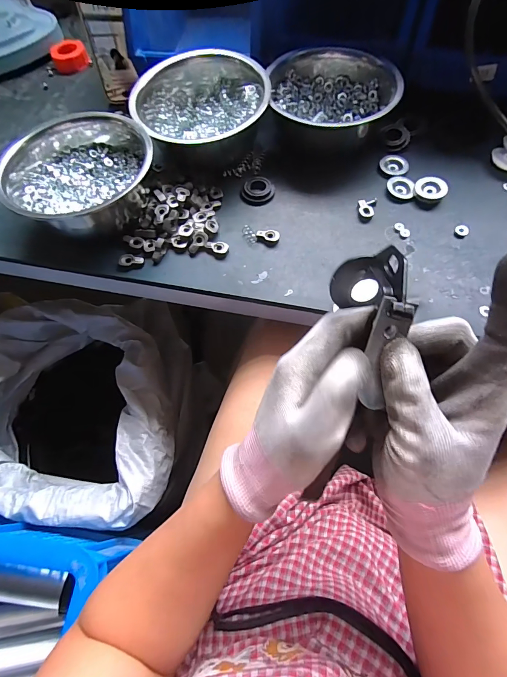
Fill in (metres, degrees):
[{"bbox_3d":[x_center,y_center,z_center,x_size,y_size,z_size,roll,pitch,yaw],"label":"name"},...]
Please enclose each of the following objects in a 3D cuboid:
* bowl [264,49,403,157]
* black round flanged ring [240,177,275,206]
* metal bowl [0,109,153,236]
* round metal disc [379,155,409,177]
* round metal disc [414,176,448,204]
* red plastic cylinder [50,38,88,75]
[{"bbox_3d":[0.112,-0.349,0.495,0.166,0.072,0.166,-1,70,2],"label":"bowl"},{"bbox_3d":[0.004,-0.203,0.469,0.043,0.008,0.044,-1,64,3],"label":"black round flanged ring"},{"bbox_3d":[-0.217,-0.215,0.442,0.169,0.079,0.169,-1,64,3],"label":"metal bowl"},{"bbox_3d":[0.200,-0.246,0.483,0.038,0.004,0.034,5,65,5],"label":"round metal disc"},{"bbox_3d":[0.236,-0.198,0.454,0.039,0.014,0.037,-1,64,3],"label":"round metal disc"},{"bbox_3d":[-0.338,-0.521,0.627,0.062,0.025,0.050,-22,65,-8],"label":"red plastic cylinder"}]

